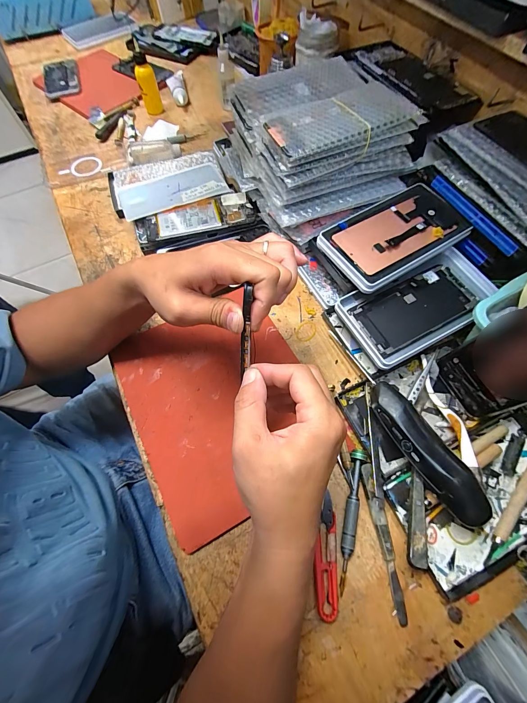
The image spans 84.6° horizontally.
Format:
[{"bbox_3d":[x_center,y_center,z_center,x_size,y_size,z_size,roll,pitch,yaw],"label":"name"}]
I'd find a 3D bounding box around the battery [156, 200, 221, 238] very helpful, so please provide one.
[{"bbox_3d":[-0.118,-0.208,0.454,0.096,0.005,0.041,-15,90,-8],"label":"battery"}]

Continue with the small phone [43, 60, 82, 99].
[{"bbox_3d":[-0.447,-0.603,0.638,0.076,0.015,0.139,-16,66,-6],"label":"small phone"}]

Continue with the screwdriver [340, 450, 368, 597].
[{"bbox_3d":[0.087,0.162,0.285,0.015,0.018,0.125,11,66,6],"label":"screwdriver"}]

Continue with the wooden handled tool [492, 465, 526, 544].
[{"bbox_3d":[0.260,0.146,0.293,0.010,0.011,0.106,37,71,17],"label":"wooden handled tool"}]

